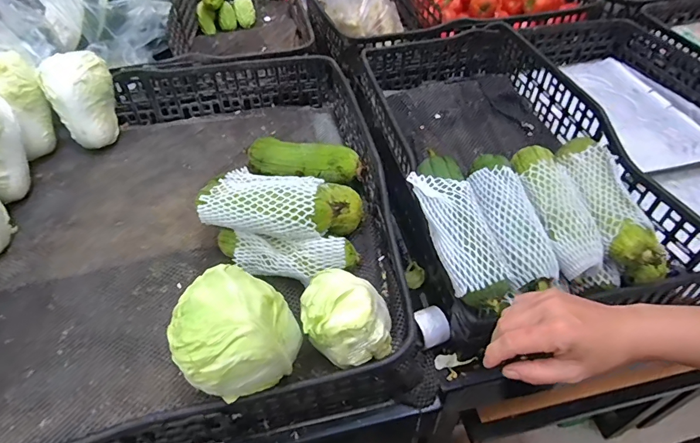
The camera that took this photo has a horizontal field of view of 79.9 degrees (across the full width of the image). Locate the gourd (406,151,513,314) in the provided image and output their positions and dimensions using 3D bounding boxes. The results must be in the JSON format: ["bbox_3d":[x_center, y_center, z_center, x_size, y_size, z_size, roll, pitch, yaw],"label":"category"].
[{"bbox_3d":[0.141,0.006,0.561,0.077,0.075,0.229,-12,49,-7],"label":"gourd"}]

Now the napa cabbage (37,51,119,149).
[{"bbox_3d":[-0.489,-0.224,0.786,0.118,0.155,0.103,-35,56,-24],"label":"napa cabbage"}]

